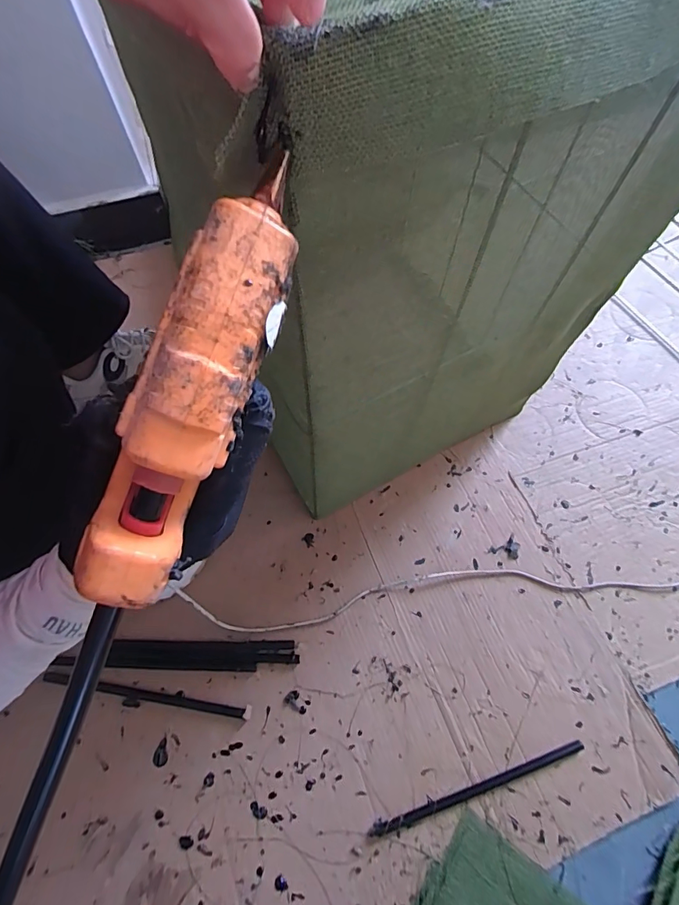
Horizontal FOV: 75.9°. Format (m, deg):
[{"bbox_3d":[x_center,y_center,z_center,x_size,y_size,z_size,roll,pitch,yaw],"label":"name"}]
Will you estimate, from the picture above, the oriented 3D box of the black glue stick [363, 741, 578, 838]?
[{"bbox_3d":[0.168,0.400,0.516,0.271,0.013,0.015,-15,67,-8],"label":"black glue stick"}]

